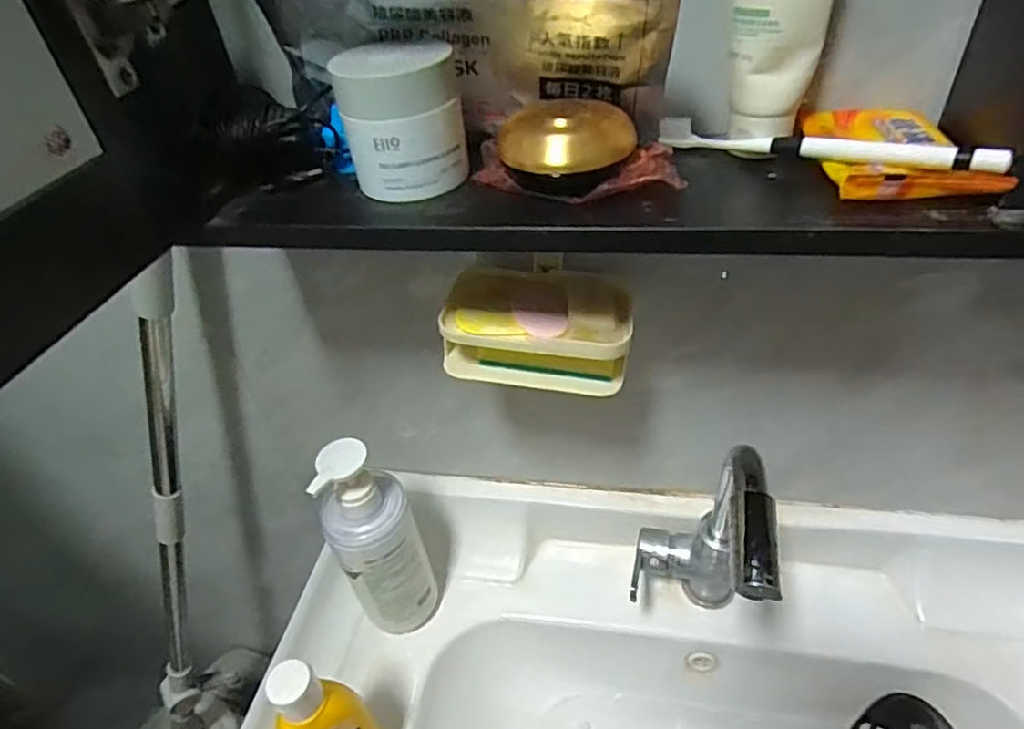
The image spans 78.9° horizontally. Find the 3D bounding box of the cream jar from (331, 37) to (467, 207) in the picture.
[{"bbox_3d":[-0.065,-0.146,0.372,0.067,0.070,0.064,-4,41,4],"label":"cream jar"}]

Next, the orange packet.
[{"bbox_3d":[0.201,-0.115,0.332,0.069,0.015,0.103,-1,41,7],"label":"orange packet"}]

